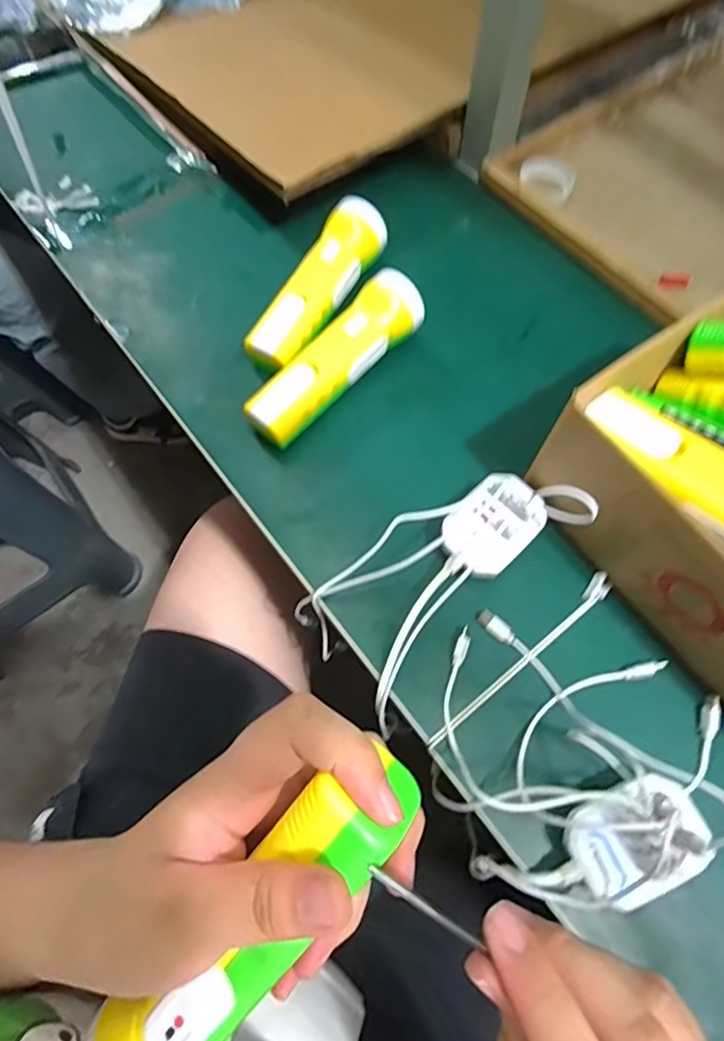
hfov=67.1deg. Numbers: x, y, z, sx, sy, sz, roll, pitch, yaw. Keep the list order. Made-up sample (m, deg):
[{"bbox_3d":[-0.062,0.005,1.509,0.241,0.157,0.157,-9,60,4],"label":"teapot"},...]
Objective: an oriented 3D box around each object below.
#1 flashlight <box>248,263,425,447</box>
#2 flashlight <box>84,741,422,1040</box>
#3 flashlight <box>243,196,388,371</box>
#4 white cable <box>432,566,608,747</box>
[{"bbox_3d":[-0.021,-0.129,0.445,0.047,0.045,0.174,42,74,17],"label":"flashlight"},{"bbox_3d":[-0.043,0.151,0.194,0.044,0.037,0.168,38,101,15],"label":"flashlight"},{"bbox_3d":[-0.036,-0.202,0.472,0.045,0.039,0.179,27,69,11],"label":"flashlight"},{"bbox_3d":[0.109,0.094,0.371,0.170,0.009,0.013,-37,71,-15],"label":"white cable"}]

